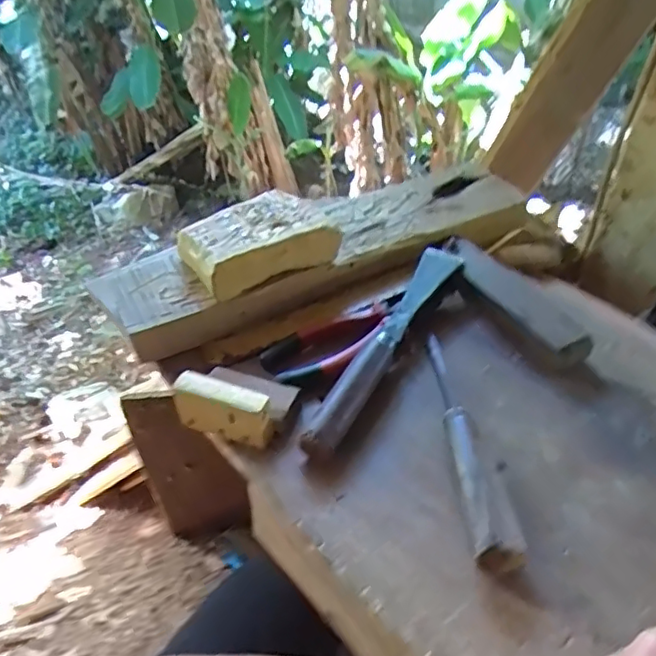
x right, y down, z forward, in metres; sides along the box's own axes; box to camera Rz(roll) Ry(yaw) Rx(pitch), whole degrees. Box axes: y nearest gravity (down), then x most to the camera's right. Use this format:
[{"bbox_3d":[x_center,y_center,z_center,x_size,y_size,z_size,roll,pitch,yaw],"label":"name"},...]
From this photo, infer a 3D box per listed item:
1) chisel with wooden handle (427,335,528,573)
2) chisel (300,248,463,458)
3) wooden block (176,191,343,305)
[{"bbox_3d":[0.107,0.079,0.462,0.035,0.024,0.218,-3,43,0],"label":"chisel with wooden handle"},{"bbox_3d":[0.054,0.012,0.541,0.031,0.027,0.261,21,48,23],"label":"chisel"},{"bbox_3d":[-0.072,-0.088,0.596,0.139,0.037,0.100,-23,47,-21],"label":"wooden block"}]

